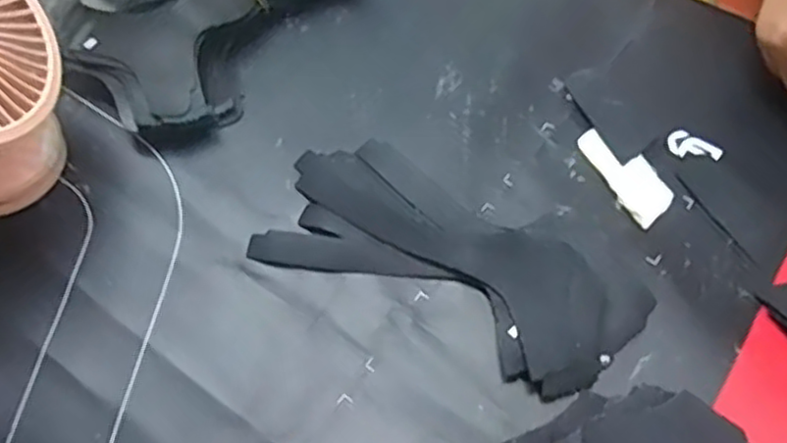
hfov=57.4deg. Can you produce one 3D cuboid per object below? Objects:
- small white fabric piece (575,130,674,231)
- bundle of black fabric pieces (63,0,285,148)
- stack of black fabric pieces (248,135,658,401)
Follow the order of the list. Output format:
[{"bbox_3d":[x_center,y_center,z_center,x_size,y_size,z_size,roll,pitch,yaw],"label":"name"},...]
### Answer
[{"bbox_3d":[0.141,-0.030,0.439,0.031,0.004,0.069,-30,66,-14],"label":"small white fabric piece"},{"bbox_3d":[-0.097,-0.155,0.490,0.098,0.030,0.243,34,68,17],"label":"bundle of black fabric pieces"},{"bbox_3d":[0.034,0.018,0.407,0.212,0.022,0.099,25,65,13],"label":"stack of black fabric pieces"}]

